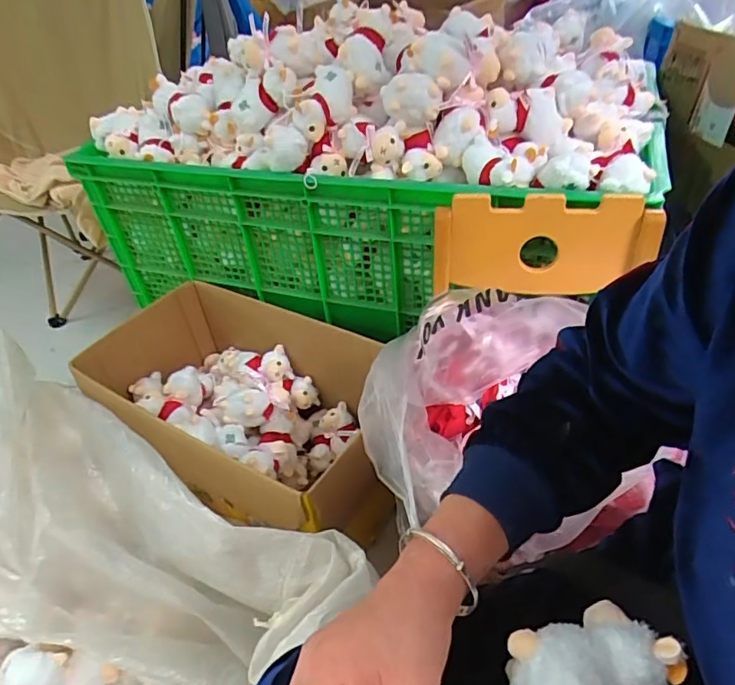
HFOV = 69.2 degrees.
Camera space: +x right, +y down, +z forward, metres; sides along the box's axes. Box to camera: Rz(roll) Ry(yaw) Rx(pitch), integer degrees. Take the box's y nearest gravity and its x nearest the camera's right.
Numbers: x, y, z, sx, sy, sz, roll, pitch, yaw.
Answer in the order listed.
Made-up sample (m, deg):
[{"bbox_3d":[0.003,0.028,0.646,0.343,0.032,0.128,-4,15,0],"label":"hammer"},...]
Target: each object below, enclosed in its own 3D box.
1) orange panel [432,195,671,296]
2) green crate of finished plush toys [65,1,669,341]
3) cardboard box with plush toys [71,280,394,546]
[{"bbox_3d":[0.229,-0.127,0.705,0.272,0.129,0.045,-1,40,6],"label":"orange panel"},{"bbox_3d":[-0.003,-0.336,0.988,0.958,0.414,0.542,11,43,19],"label":"green crate of finished plush toys"},{"bbox_3d":[-0.212,0.132,0.934,0.538,0.244,0.337,14,44,21],"label":"cardboard box with plush toys"}]

